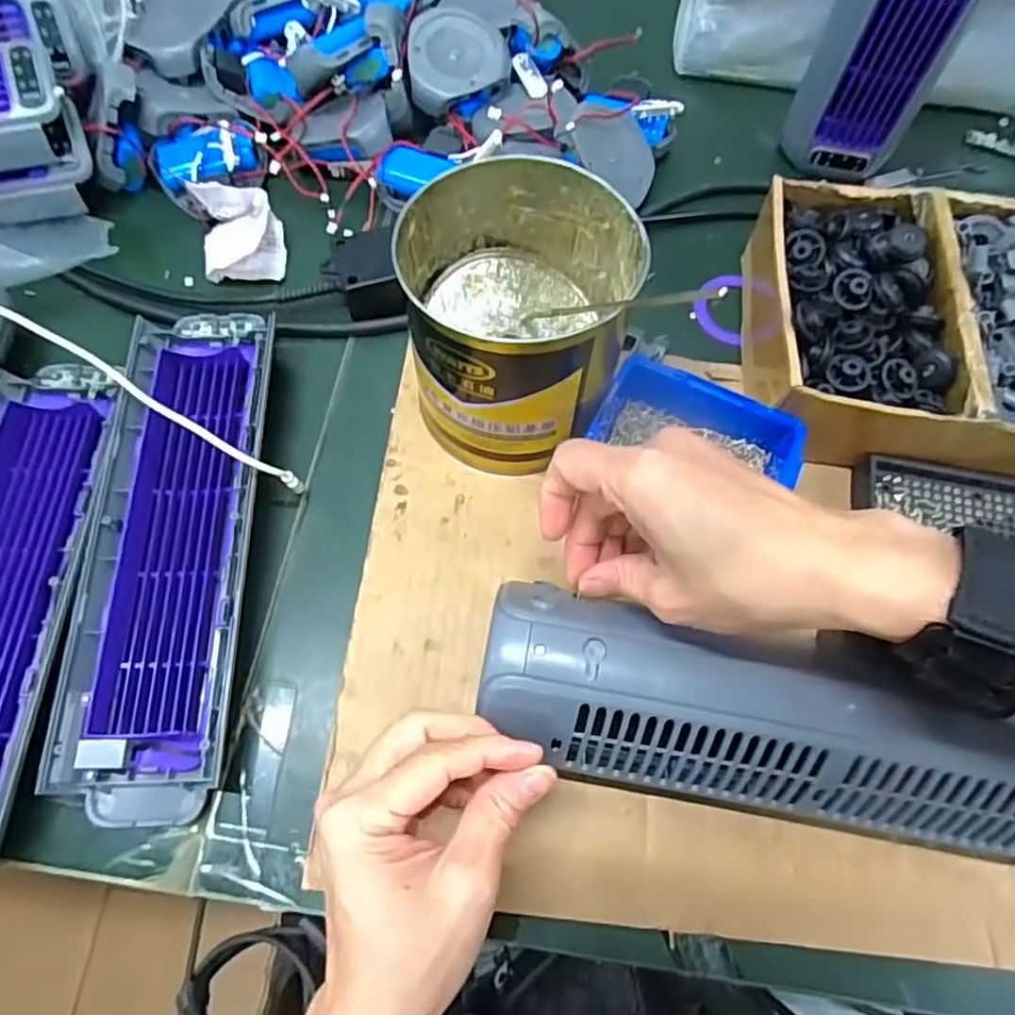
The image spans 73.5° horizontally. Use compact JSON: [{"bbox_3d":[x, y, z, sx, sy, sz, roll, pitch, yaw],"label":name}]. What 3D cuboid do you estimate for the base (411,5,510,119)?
[{"bbox_3d":[-0.040,-0.338,0.512,0.079,0.025,0.066,-28,92,-8],"label":"base"}]

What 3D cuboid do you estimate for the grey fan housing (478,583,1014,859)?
[{"bbox_3d":[0.131,0.099,0.294,0.284,0.055,0.070,14,68,3],"label":"grey fan housing"}]

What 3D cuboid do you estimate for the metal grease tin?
[{"bbox_3d":[0.003,-0.101,0.380,0.119,0.113,0.125,1,68,-2],"label":"metal grease tin"}]

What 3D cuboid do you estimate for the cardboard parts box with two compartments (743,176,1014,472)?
[{"bbox_3d":[0.257,-0.109,0.415,0.212,0.072,0.181,5,68,0],"label":"cardboard parts box with two compartments"}]

